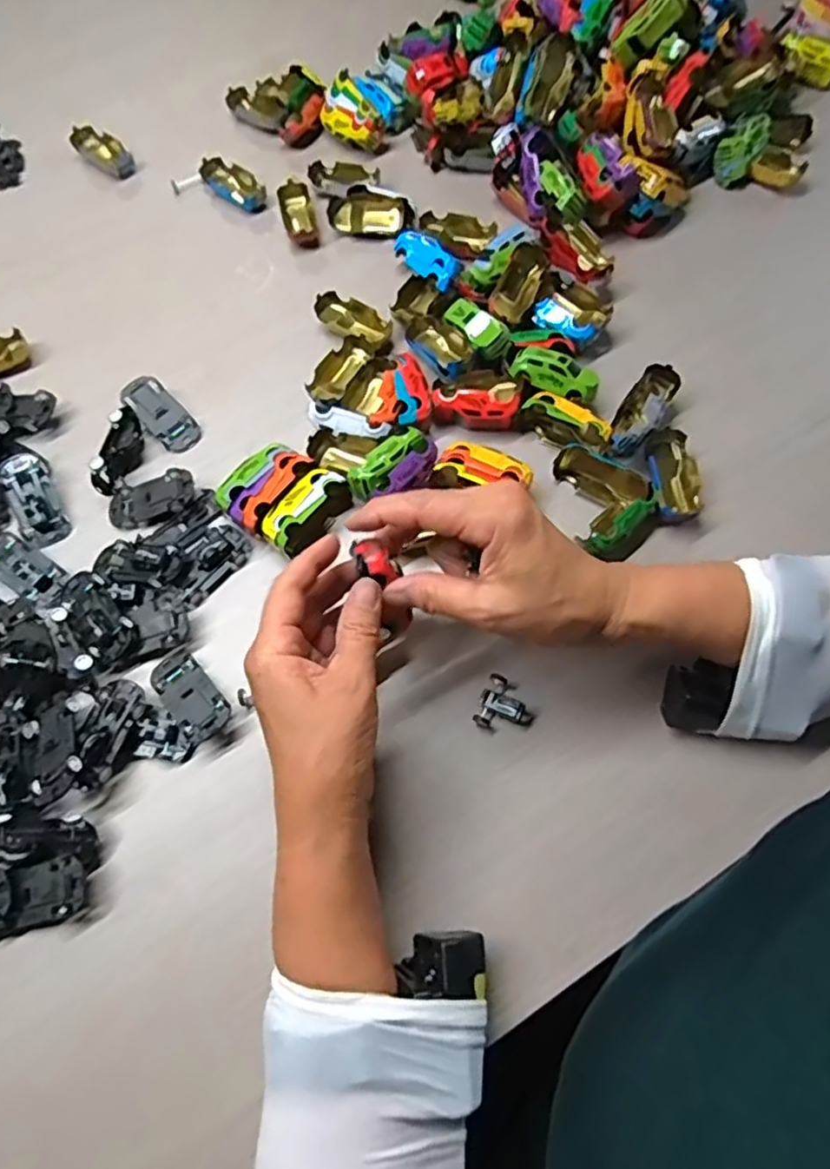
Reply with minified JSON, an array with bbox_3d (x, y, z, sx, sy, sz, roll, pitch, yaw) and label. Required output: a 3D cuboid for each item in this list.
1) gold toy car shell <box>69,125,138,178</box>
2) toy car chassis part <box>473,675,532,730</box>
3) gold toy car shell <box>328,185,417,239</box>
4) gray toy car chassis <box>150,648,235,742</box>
[{"bbox_3d":[-0.290,-0.403,0.597,0.064,0.022,0.032,37,72,15],"label":"gold toy car shell"},{"bbox_3d":[0.055,0.074,0.386,0.033,0.008,0.033,22,69,10],"label":"toy car chassis part"},{"bbox_3d":[-0.037,-0.317,0.545,0.071,0.025,0.029,11,67,6],"label":"gold toy car shell"},{"bbox_3d":[-0.139,0.067,0.393,0.029,0.014,0.064,-41,72,-15],"label":"gray toy car chassis"}]

